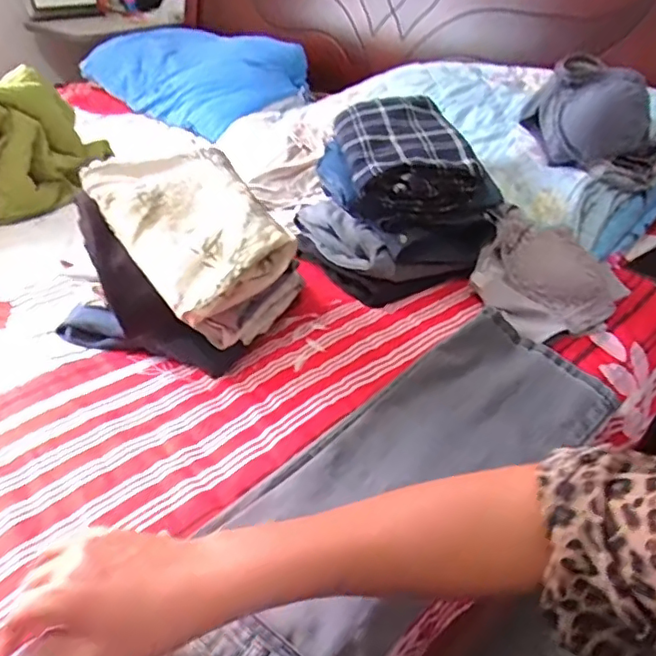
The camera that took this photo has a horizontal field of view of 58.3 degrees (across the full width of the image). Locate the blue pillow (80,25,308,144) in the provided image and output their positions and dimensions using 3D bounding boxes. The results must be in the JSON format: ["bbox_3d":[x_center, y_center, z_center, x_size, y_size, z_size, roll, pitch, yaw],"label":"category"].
[{"bbox_3d":[-0.382,-0.704,1.607,0.336,0.135,0.688,-31,46,-34],"label":"blue pillow"}]

